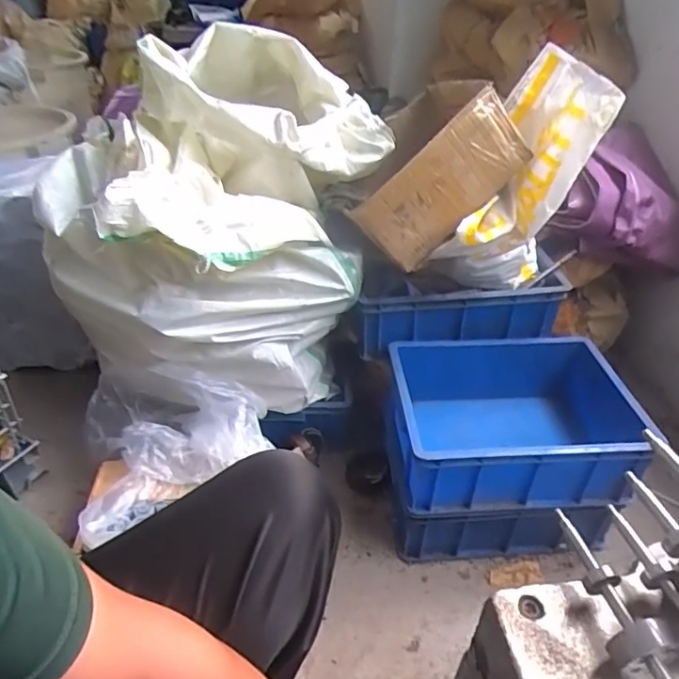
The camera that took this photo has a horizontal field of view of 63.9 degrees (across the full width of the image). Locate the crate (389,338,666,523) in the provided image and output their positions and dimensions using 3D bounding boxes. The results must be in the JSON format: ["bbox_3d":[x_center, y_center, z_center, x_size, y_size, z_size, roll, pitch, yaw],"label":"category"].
[{"bbox_3d":[0.305,0.154,0.987,0.405,0.172,0.289,-1,37,-4],"label":"crate"}]

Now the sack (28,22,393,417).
[{"bbox_3d":[-0.208,-0.246,1.084,0.541,0.533,0.578,8,37,8],"label":"sack"}]

